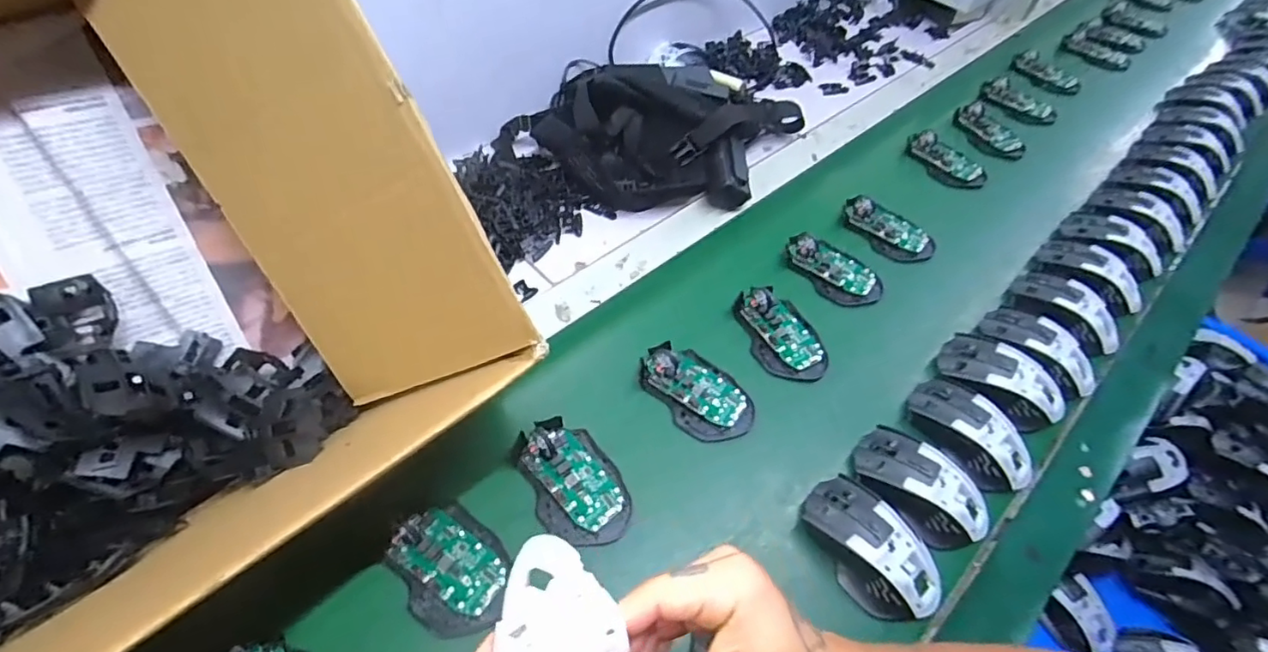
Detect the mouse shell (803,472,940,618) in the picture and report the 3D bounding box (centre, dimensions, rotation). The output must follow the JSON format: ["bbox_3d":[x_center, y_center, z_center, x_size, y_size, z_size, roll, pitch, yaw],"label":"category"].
[{"bbox_3d":[0.190,0.172,0.454,0.069,0.033,0.118,-23,59,-22],"label":"mouse shell"}]

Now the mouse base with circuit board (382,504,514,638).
[{"bbox_3d":[-0.137,0.180,0.429,0.095,0.025,0.072,39,58,21],"label":"mouse base with circuit board"}]

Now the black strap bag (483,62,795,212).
[{"bbox_3d":[0.025,-0.280,0.745,0.332,0.096,0.291,24,54,12],"label":"black strap bag"}]

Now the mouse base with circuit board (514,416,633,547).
[{"bbox_3d":[-0.050,0.126,0.477,0.073,0.024,0.111,-20,57,-20],"label":"mouse base with circuit board"}]

